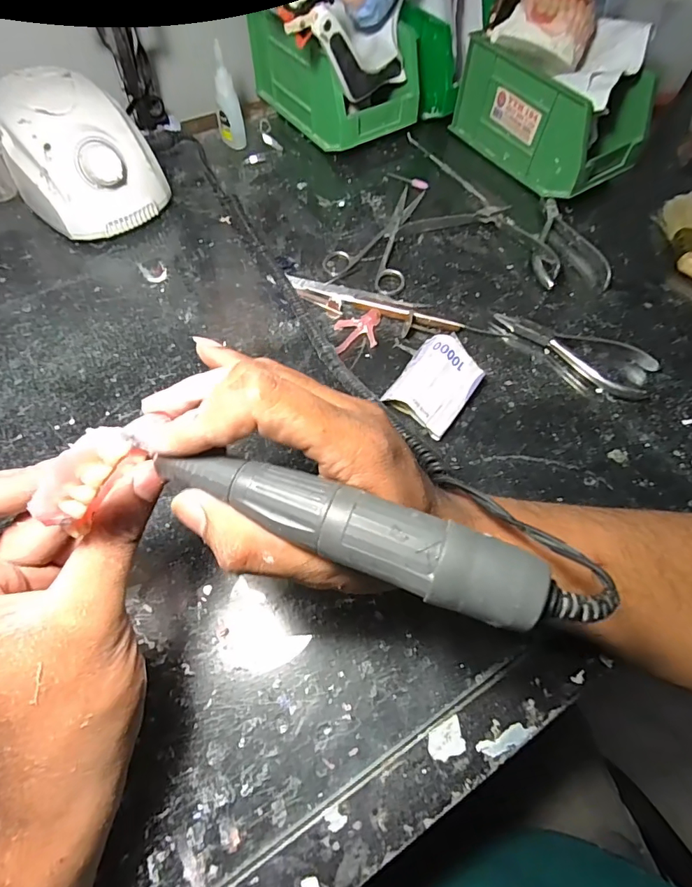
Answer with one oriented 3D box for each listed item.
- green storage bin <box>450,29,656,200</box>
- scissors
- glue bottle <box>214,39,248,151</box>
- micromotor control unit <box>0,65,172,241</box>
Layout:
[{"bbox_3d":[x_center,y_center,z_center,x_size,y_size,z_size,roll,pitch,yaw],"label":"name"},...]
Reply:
[{"bbox_3d":[0.205,-0.331,0.452,0.097,0.083,0.168,-30,67,-16],"label":"green storage bin"},{"bbox_3d":[0.043,-0.188,0.414,0.071,0.005,0.135,29,65,12],"label":"scissors"},{"bbox_3d":[-0.114,-0.329,0.440,0.024,0.082,0.017,36,67,15],"label":"glue bottle"},{"bbox_3d":[-0.232,-0.246,0.391,0.105,0.080,0.133,-40,71,-20],"label":"micromotor control unit"}]

